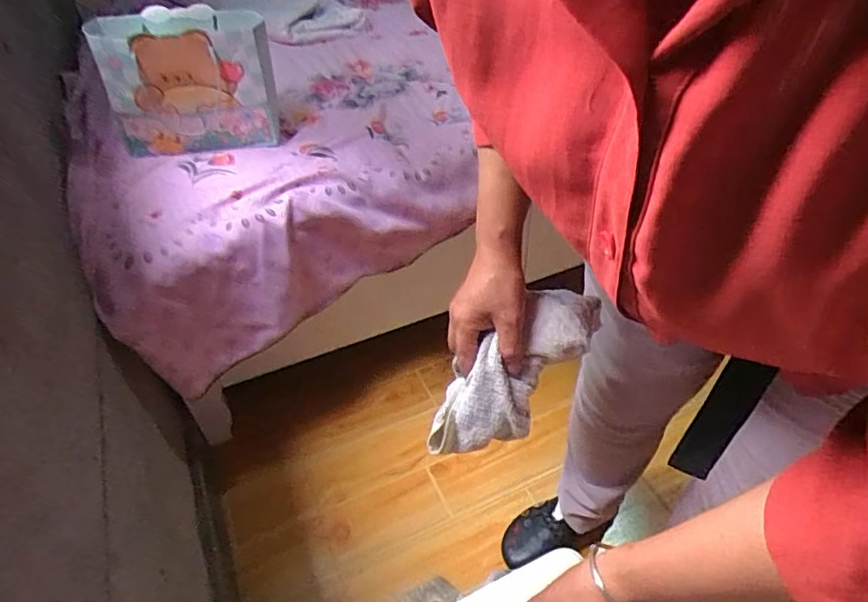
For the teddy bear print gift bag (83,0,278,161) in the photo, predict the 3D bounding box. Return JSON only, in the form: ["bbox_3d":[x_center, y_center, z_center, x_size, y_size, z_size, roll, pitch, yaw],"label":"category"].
[{"bbox_3d":[-0.386,-0.351,0.875,0.243,0.188,0.137,-17,46,-15],"label":"teddy bear print gift bag"}]

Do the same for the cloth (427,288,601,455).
[{"bbox_3d":[0.070,0.076,0.530,0.219,0.071,0.079,-49,51,8],"label":"cloth"}]

